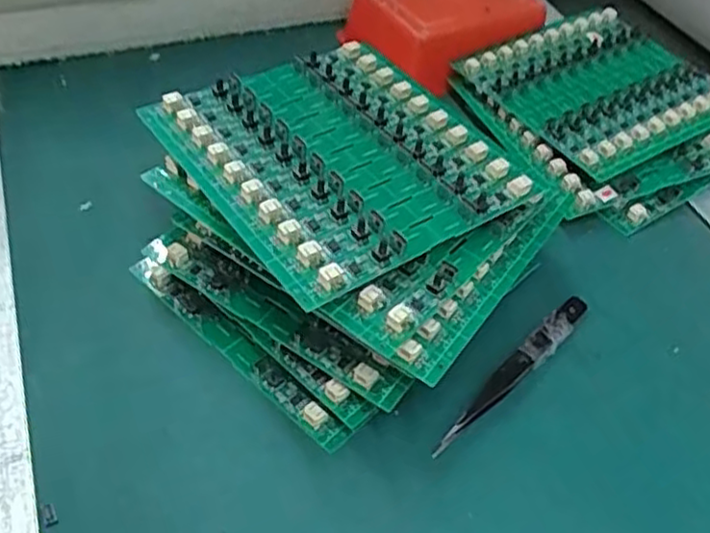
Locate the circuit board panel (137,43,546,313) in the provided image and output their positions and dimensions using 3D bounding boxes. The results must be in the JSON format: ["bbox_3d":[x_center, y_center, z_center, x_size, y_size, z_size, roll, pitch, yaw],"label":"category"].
[{"bbox_3d":[-0.009,-0.054,0.329,0.125,0.016,0.141,-26,56,-28],"label":"circuit board panel"}]

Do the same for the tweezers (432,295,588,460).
[{"bbox_3d":[0.075,0.046,0.326,0.012,0.008,0.118,36,53,24],"label":"tweezers"}]

